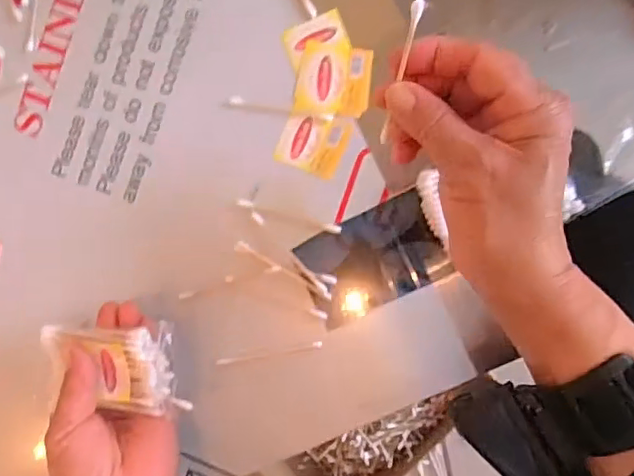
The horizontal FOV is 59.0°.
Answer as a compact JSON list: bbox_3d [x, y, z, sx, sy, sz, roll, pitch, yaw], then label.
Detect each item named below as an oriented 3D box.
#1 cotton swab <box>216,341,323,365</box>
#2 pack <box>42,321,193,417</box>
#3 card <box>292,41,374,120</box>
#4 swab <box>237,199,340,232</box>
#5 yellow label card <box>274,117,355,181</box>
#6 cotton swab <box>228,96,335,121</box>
[{"bbox_3d":[-0.031,0.076,0.368,0.070,0.005,0.005,-10,87,8],"label":"cotton swab"},{"bbox_3d":[-0.128,0.082,0.350,0.084,0.020,0.054,-3,88,8],"label":"pack"},{"bbox_3d":[0.011,-0.103,0.368,0.048,0.004,0.049,9,89,8],"label":"card"},{"bbox_3d":[-0.019,-0.015,0.370,0.071,0.004,0.005,16,90,8],"label":"swab"},{"bbox_3d":[-0.003,-0.064,0.371,0.042,0.004,0.040,23,91,8],"label":"yellow label card"},{"bbox_3d":[-0.024,-0.087,0.374,0.072,0.004,0.007,11,90,8],"label":"cotton swab"}]

